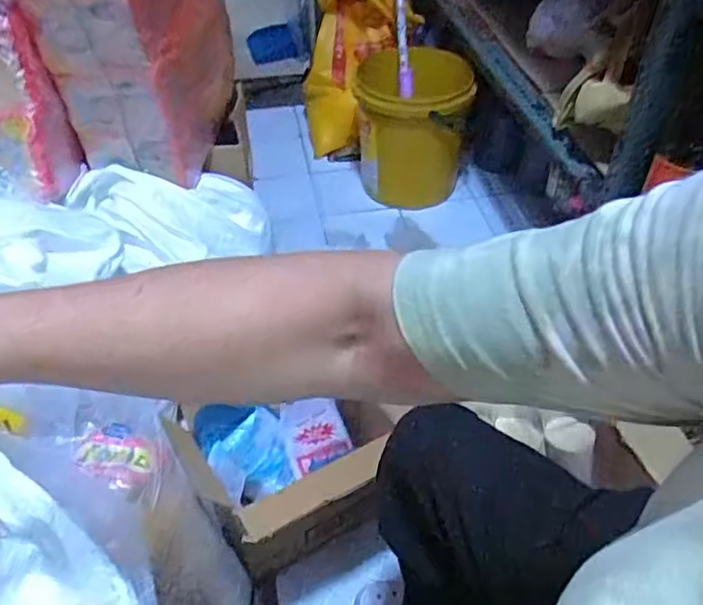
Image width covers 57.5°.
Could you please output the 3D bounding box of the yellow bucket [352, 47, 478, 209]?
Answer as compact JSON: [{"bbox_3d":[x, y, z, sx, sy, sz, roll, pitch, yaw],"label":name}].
[{"bbox_3d":[0.149,-0.435,1.591,0.268,0.317,0.339,4,45,6],"label":"yellow bucket"}]

